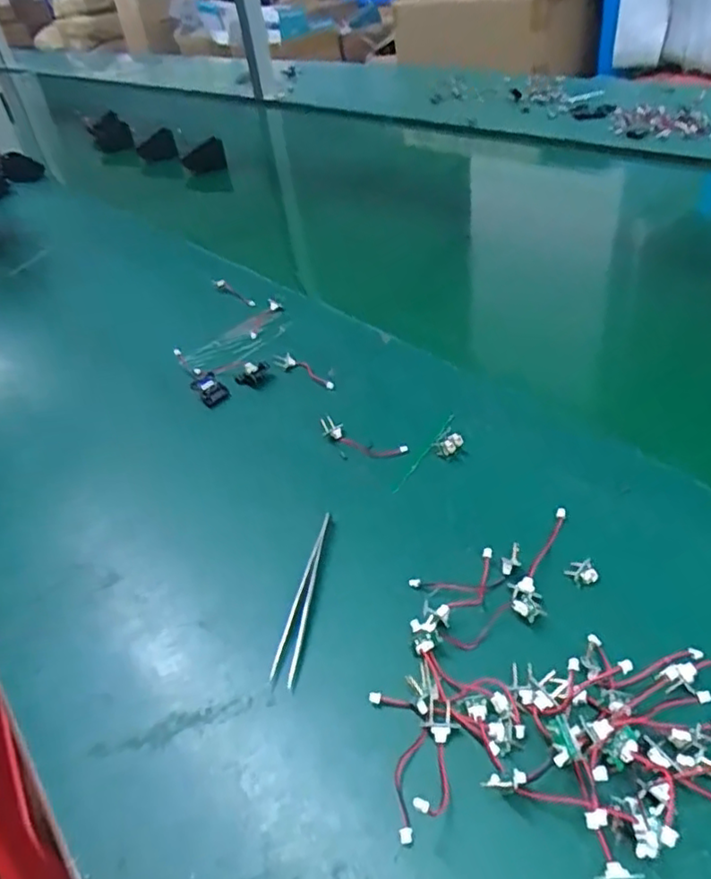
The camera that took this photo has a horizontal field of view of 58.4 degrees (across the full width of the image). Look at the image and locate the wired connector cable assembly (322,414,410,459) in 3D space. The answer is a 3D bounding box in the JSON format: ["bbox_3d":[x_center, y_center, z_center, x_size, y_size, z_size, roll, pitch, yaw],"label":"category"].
[{"bbox_3d":[0.004,-0.001,0.416,0.059,0.012,0.015,16,46,29],"label":"wired connector cable assembly"}]

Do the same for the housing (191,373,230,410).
[{"bbox_3d":[-0.110,-0.037,0.484,0.021,0.018,0.025,-36,46,-27],"label":"housing"}]

